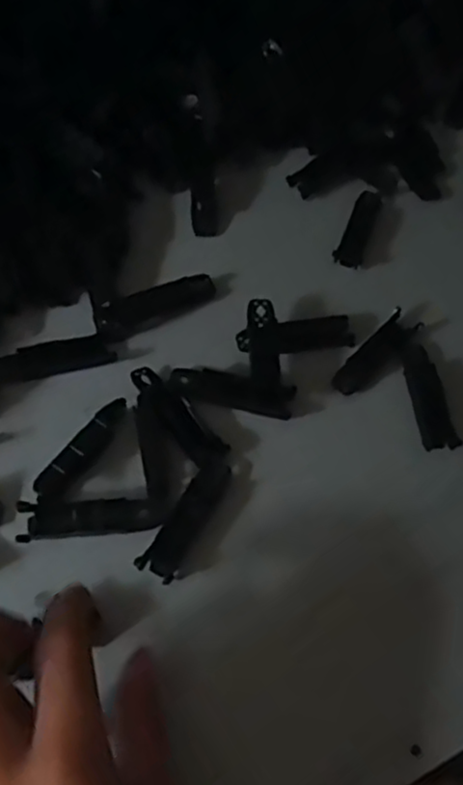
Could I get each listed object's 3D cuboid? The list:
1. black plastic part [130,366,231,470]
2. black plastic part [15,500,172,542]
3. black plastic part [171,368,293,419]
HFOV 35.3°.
[{"bbox_3d":[-0.028,0.011,0.369,0.018,0.011,0.063,-37,79,-15],"label":"black plastic part"},{"bbox_3d":[-0.065,0.058,0.340,0.066,0.007,0.017,-2,58,-6],"label":"black plastic part"},{"bbox_3d":[-0.001,-0.001,0.378,0.063,0.011,0.017,19,59,7],"label":"black plastic part"}]

